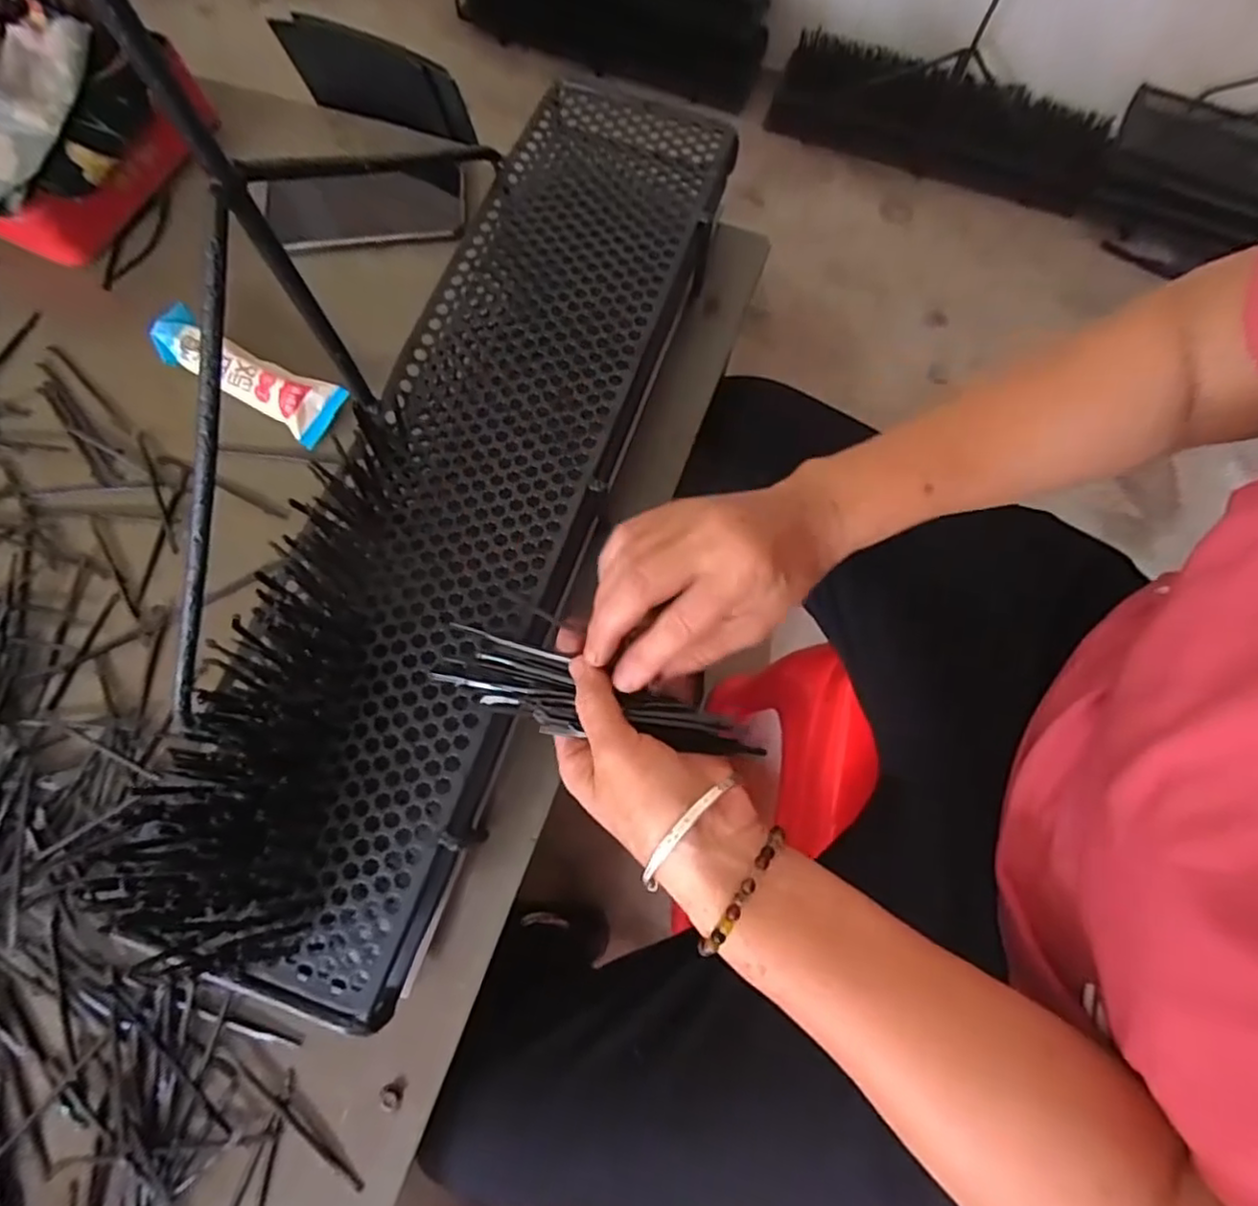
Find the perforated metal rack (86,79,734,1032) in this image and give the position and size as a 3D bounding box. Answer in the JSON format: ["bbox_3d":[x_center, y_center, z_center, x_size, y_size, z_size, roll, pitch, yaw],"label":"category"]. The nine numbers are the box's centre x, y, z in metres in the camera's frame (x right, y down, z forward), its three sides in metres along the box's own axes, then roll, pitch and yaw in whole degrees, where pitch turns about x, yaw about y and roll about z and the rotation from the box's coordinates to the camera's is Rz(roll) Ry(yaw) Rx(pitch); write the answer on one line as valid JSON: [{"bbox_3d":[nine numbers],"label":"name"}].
[{"bbox_3d":[-0.088,-0.089,0.402,0.154,0.026,0.591,20,73,5],"label":"perforated metal rack"}]

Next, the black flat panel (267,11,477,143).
[{"bbox_3d":[-0.211,-0.431,0.559,0.162,0.070,0.015,23,73,6],"label":"black flat panel"}]

